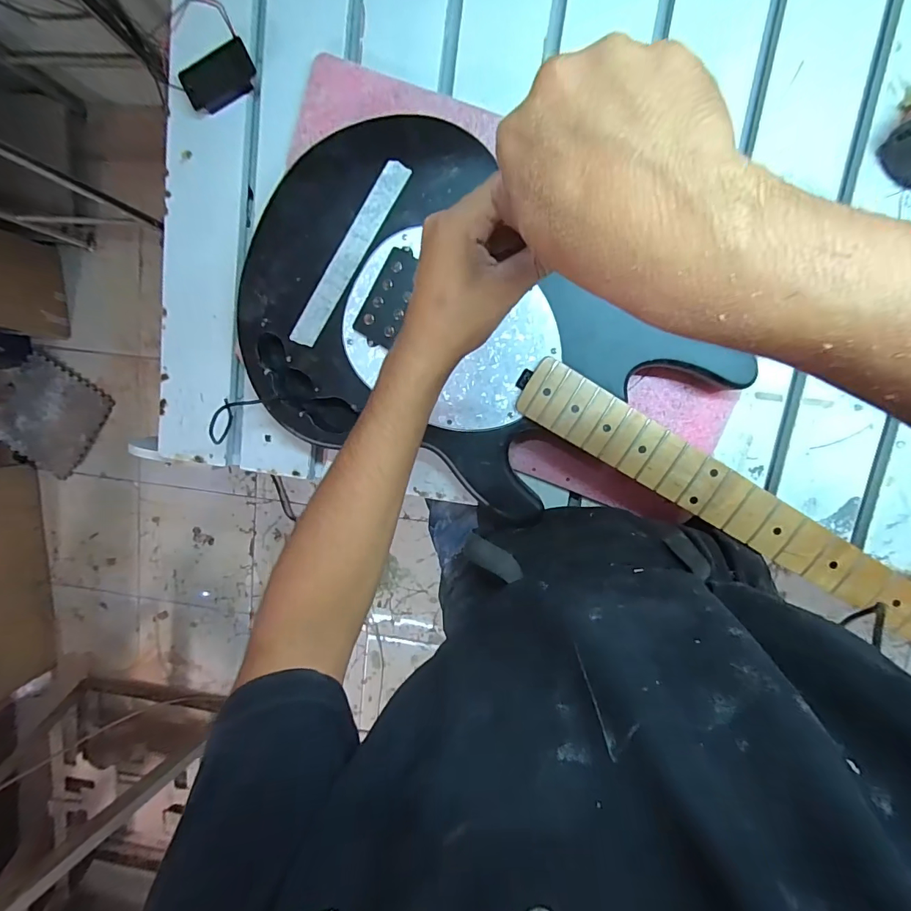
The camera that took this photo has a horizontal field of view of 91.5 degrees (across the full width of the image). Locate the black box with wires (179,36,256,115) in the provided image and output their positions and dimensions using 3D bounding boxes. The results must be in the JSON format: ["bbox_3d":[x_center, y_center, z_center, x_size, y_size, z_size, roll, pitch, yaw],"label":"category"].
[{"bbox_3d":[-0.250,-0.402,0.470,0.076,0.024,0.039,-28,94,9],"label":"black box with wires"}]

